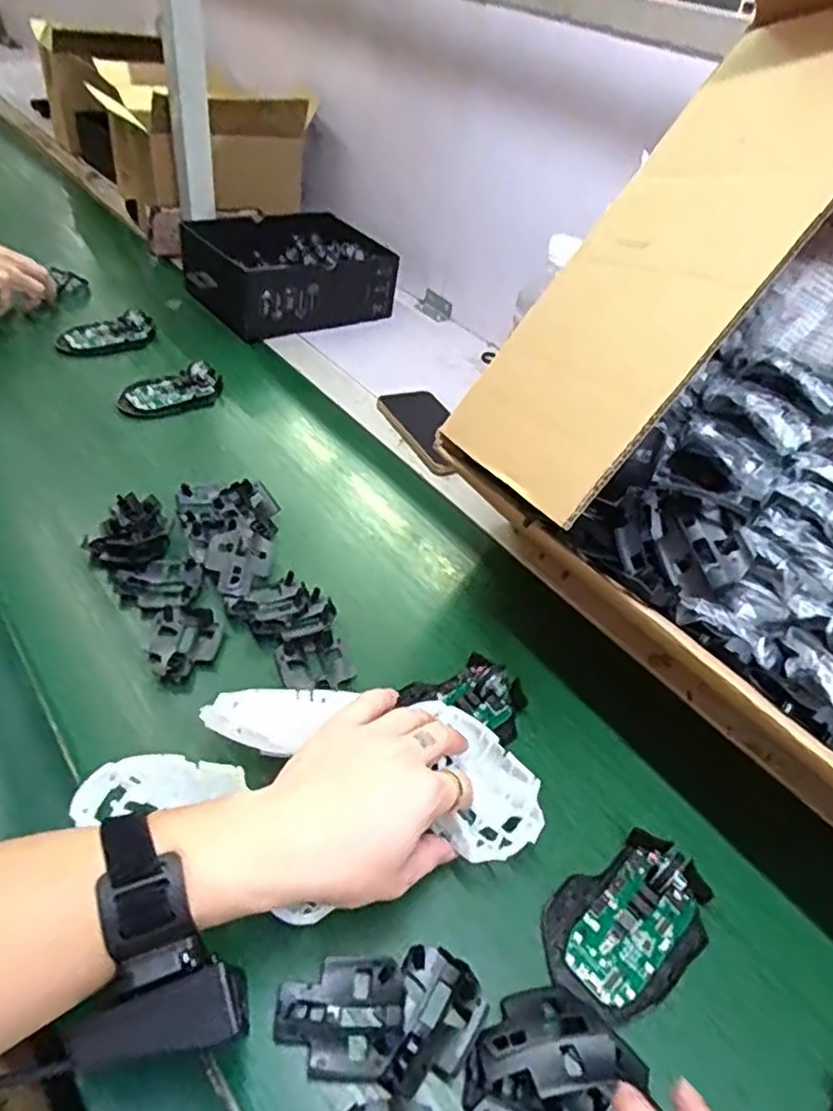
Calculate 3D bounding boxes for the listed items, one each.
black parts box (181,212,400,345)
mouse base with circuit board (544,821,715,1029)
[{"bbox_3d":[-0.183,-0.398,0.963,0.260,0.095,0.212,-28,53,-31],"label":"black parts box"},{"bbox_3d":[0.128,0.213,0.401,0.111,0.024,0.073,-27,53,-30],"label":"mouse base with circuit board"}]

